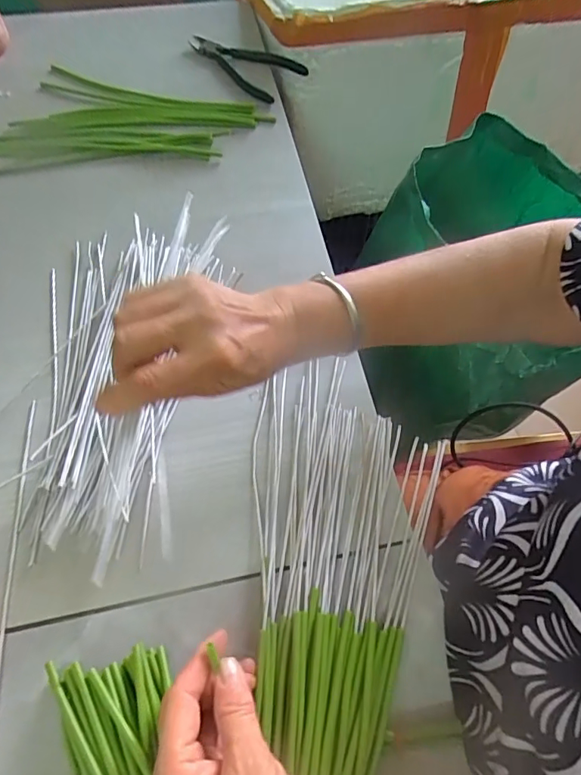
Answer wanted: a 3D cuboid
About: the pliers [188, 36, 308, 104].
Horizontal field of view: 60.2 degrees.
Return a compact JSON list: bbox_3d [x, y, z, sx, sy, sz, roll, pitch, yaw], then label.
[{"bbox_3d":[-0.057,-0.403,0.618,0.145,0.012,0.080,34,67,15],"label":"pliers"}]

